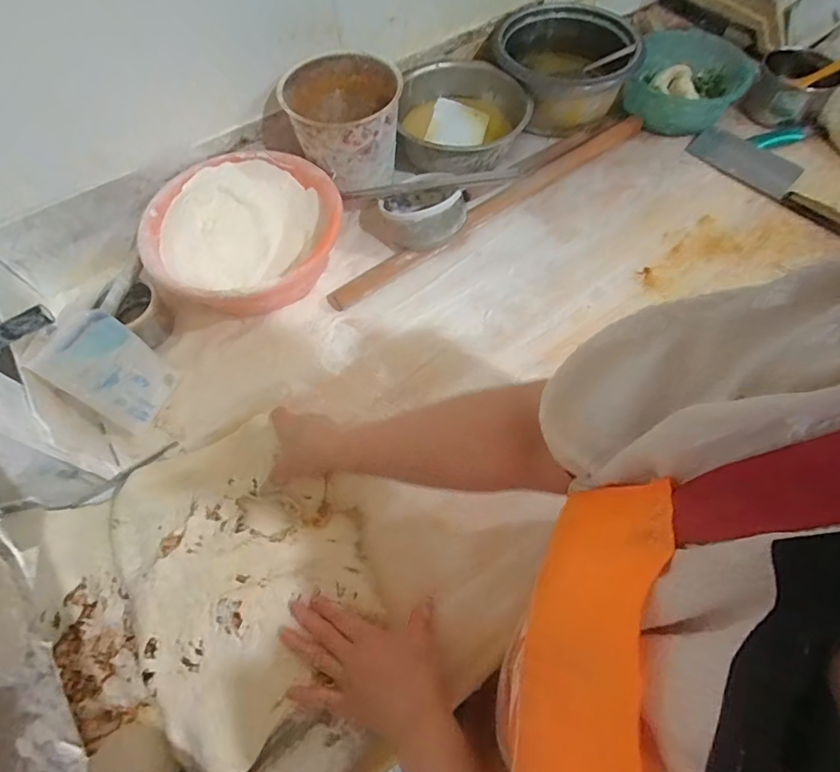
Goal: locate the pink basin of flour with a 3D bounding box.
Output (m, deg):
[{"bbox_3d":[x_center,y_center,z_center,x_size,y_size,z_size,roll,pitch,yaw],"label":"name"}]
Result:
[{"bbox_3d":[-0.254,-0.217,0.685,0.250,0.088,0.253,0,64,0],"label":"pink basin of flour"}]

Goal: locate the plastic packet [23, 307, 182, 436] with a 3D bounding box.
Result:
[{"bbox_3d":[-0.384,-0.021,0.587,0.011,0.142,0.102,-7,51,40],"label":"plastic packet"}]

